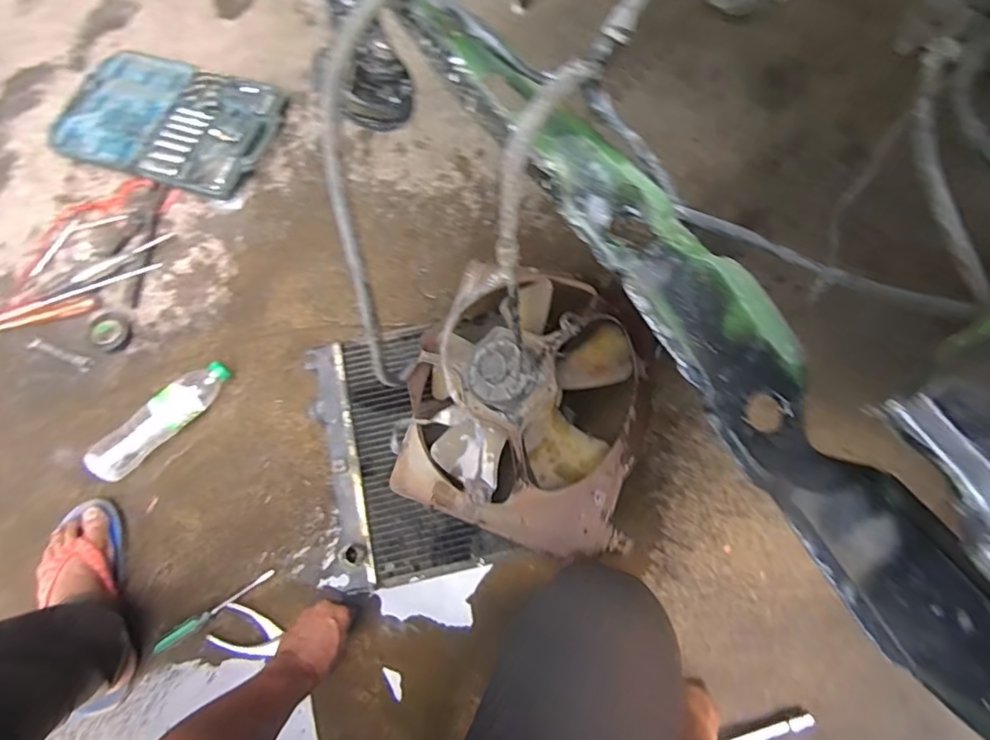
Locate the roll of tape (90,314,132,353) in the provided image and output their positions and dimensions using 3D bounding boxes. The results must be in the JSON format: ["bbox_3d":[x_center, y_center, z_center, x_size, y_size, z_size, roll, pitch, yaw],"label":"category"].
[{"bbox_3d":[-0.615,-0.059,0.882,0.059,0.015,0.059,-1,74,2],"label":"roll of tape"}]

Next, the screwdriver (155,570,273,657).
[{"bbox_3d":[-0.383,0.329,0.756,0.173,0.016,0.017,-33,75,-7],"label":"screwdriver"}]

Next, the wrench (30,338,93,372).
[{"bbox_3d":[-0.700,-0.025,0.893,0.111,0.008,0.022,21,76,8],"label":"wrench"}]

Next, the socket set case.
[{"bbox_3d":[-0.578,-0.444,0.988,0.380,0.039,0.246,17,75,7],"label":"socket set case"}]

